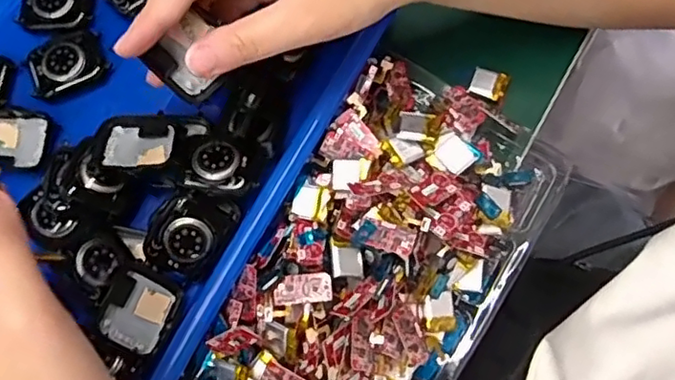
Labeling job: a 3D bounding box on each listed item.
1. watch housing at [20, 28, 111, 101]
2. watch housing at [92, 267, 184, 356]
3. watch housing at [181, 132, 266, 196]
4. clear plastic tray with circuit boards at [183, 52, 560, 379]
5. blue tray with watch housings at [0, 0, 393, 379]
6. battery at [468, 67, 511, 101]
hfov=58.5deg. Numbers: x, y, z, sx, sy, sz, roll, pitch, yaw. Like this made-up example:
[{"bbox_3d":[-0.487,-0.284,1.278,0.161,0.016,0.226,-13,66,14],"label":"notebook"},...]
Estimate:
[{"bbox_3d":[-0.159,-0.074,0.350,0.044,0.007,0.031,-26,75,-7],"label":"watch housing"},{"bbox_3d":[-0.101,0.061,0.305,0.035,0.008,0.039,34,53,-24],"label":"watch housing"},{"bbox_3d":[-0.060,-0.013,0.317,0.038,0.011,0.033,14,74,5],"label":"watch housing"},{"bbox_3d":[0.015,0.055,0.316,0.123,0.050,0.256,30,76,9],"label":"clear plastic tray with circuit boards"},{"bbox_3d":[-0.145,-0.060,0.341,0.262,0.037,0.312,26,75,8],"label":"blue tray with watch housings"},{"bbox_3d":[0.093,-0.065,0.367,0.022,0.004,0.018,19,88,8],"label":"battery"}]

